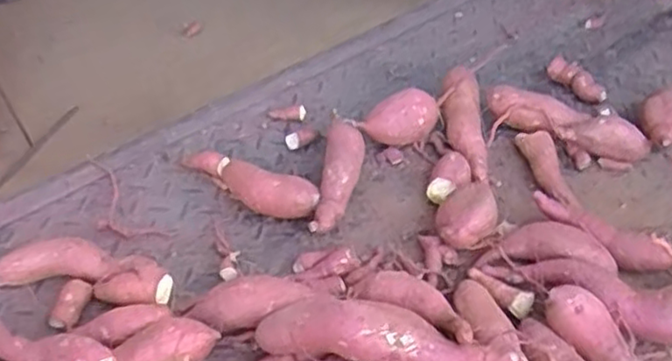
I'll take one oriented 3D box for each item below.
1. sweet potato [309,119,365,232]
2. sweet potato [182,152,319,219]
[{"bbox_3d":[0.004,-0.002,0.772,0.048,0.051,0.187,3,43,6],"label":"sweet potato"},{"bbox_3d":[-0.106,0.002,0.783,0.195,0.048,0.052,21,48,24],"label":"sweet potato"}]

